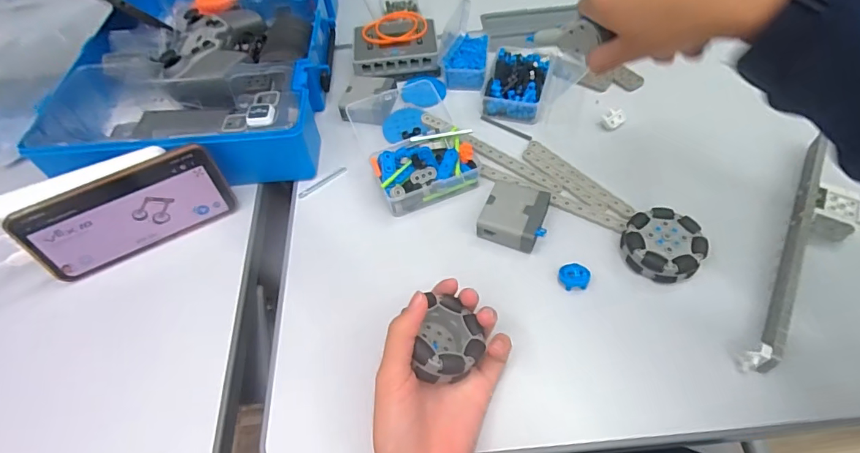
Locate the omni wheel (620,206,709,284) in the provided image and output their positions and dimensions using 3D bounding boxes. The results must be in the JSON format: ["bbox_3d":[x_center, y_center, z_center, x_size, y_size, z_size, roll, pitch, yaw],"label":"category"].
[{"bbox_3d":[0.191,0.016,0.381,0.059,0.025,0.056,-2,53,3],"label":"omni wheel"}]

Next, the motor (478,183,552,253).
[{"bbox_3d":[0.074,-0.010,0.409,0.051,0.023,0.056,17,57,17],"label":"motor"}]

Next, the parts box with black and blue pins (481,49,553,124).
[{"bbox_3d":[0.096,-0.156,0.508,0.064,0.026,0.091,11,55,13],"label":"parts box with black and blue pins"}]

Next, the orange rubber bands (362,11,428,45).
[{"bbox_3d":[-0.043,-0.242,0.560,0.078,0.009,0.056,-7,53,0],"label":"orange rubber bands"}]

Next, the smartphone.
[{"bbox_3d":[-0.259,-0.010,0.403,0.157,0.078,0.011,-25,42,-12],"label":"smartphone"}]

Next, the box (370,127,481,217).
[{"bbox_3d":[-0.003,-0.056,0.441,0.098,0.034,0.060,-19,54,-10],"label":"box"}]

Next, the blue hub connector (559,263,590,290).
[{"bbox_3d":[0.118,0.041,0.377,0.024,0.015,0.017,-7,53,-1],"label":"blue hub connector"}]

